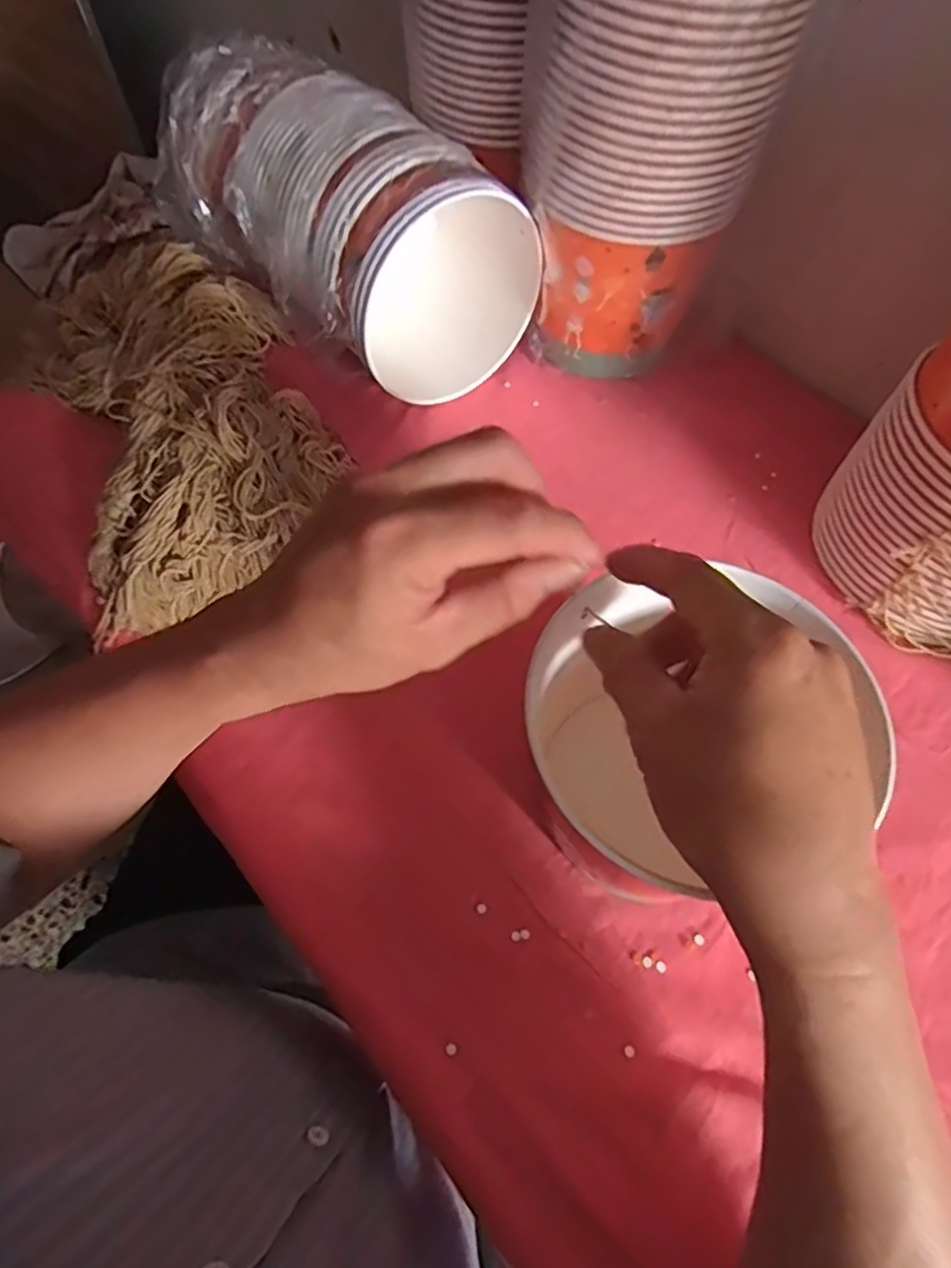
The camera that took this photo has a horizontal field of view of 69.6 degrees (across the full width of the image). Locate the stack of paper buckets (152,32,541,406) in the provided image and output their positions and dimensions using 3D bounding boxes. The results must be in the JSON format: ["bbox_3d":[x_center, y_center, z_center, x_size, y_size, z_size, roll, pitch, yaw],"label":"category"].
[{"bbox_3d":[-0.122,-0.363,0.577,0.181,0.142,0.370,-36,67,-18],"label":"stack of paper buckets"}]

